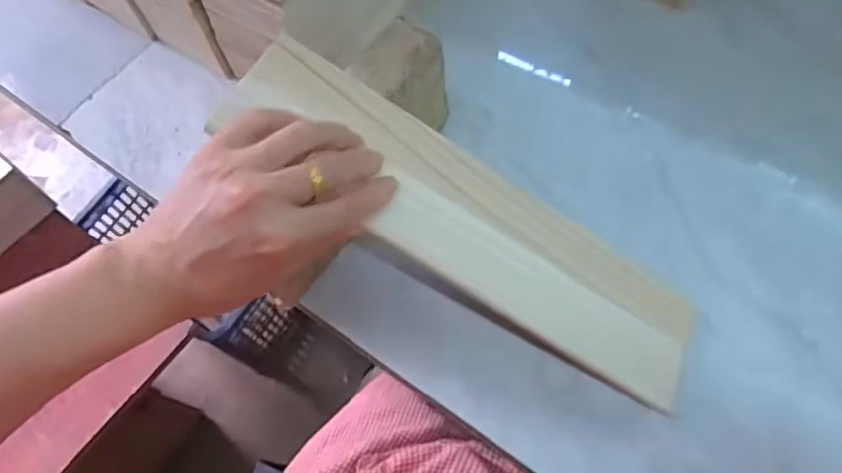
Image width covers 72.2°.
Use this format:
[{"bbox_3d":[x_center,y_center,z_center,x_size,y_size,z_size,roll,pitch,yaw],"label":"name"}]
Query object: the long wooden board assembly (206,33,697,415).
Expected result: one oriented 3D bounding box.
[{"bbox_3d":[0.033,-0.008,0.376,0.336,0.030,0.086,37,71,-2],"label":"long wooden board assembly"}]

